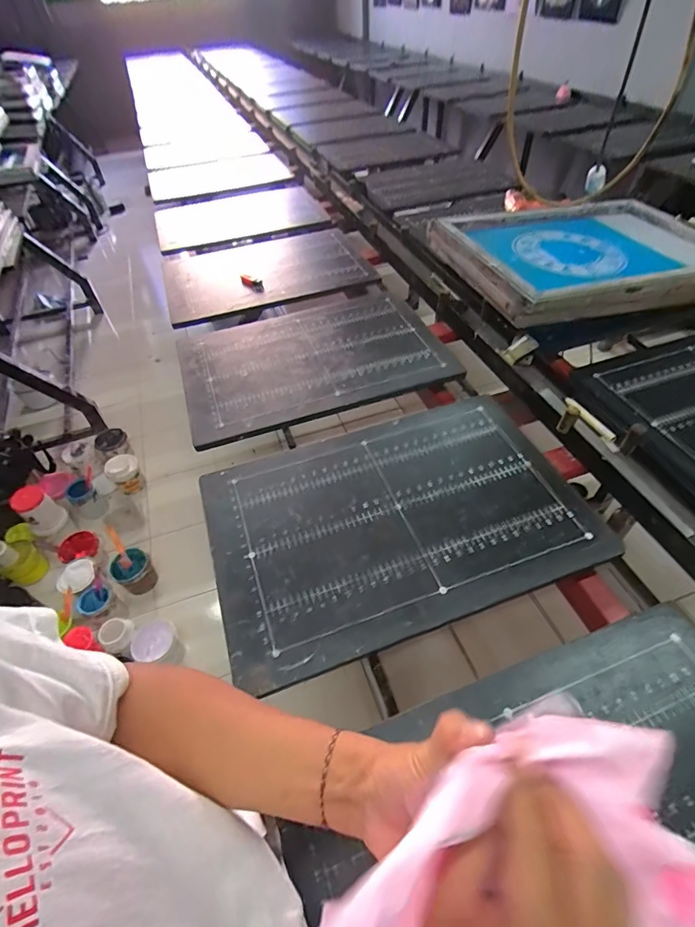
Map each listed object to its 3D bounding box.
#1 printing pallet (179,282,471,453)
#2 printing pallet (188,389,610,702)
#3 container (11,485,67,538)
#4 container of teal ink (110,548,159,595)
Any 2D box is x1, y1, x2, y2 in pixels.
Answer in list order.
[{"bbox_3d":[-0.097,-0.266,1.038,0.580,0.021,0.436,-18,52,-10],"label":"printing pallet"},{"bbox_3d":[0.073,0.080,0.731,0.582,0.019,0.395,-18,51,-9],"label":"printing pallet"},{"bbox_3d":[-1.117,0.169,1.592,0.122,0.154,0.122,32,57,27],"label":"container"},{"bbox_3d":[-0.744,0.386,1.556,0.124,0.121,0.125,32,57,27],"label":"container of teal ink"}]

